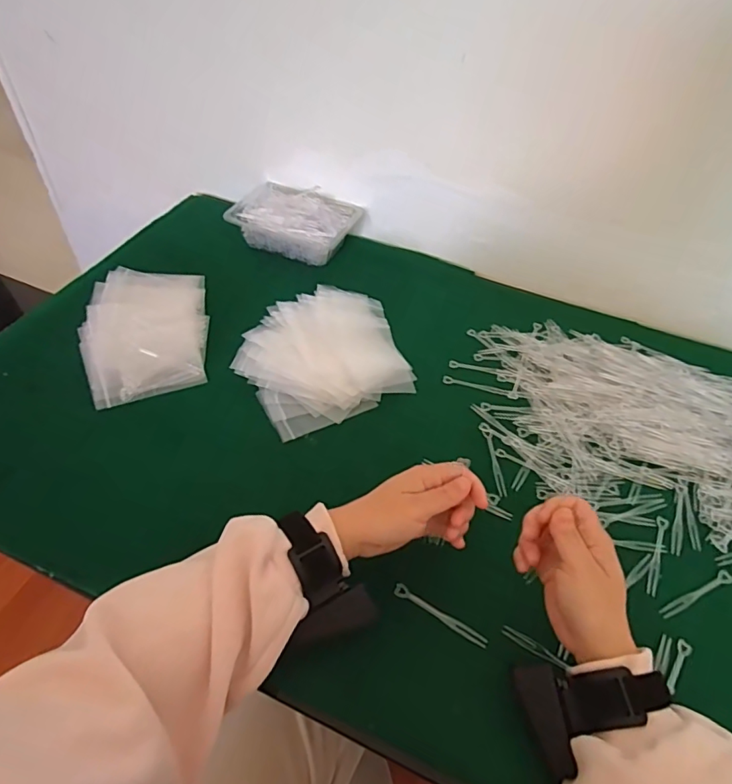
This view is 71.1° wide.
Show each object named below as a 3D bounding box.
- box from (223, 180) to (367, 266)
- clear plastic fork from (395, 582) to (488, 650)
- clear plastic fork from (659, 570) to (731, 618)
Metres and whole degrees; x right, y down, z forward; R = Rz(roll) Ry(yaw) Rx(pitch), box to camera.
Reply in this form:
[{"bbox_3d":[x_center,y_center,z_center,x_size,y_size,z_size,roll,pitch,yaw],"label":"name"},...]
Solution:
[{"bbox_3d":[-0.107,-0.260,0.790,0.182,0.058,0.118,18,49,10],"label":"box"},{"bbox_3d":[0.065,0.195,0.447,0.088,0.007,0.011,27,52,18],"label":"clear plastic fork"},{"bbox_3d":[0.306,0.185,0.472,0.087,0.006,0.011,-16,52,-18],"label":"clear plastic fork"}]

